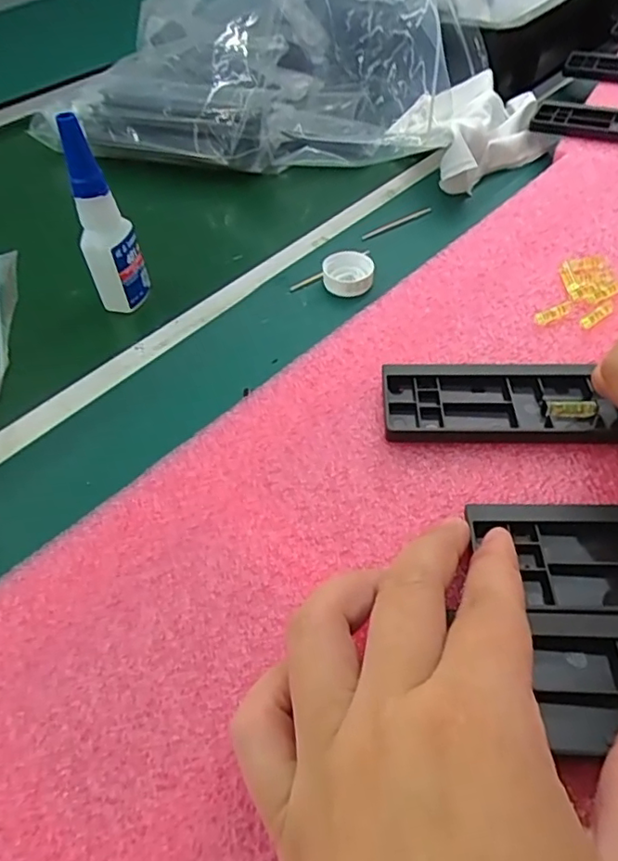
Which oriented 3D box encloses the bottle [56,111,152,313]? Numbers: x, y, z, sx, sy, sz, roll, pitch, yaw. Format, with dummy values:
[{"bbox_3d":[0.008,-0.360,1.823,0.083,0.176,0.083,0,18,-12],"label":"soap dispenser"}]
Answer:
[{"bbox_3d":[-0.119,-0.120,0.338,0.021,0.110,0.029,14,53,14],"label":"bottle"}]

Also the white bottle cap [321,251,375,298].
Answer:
[{"bbox_3d":[0.024,-0.096,0.356,0.030,0.011,0.030,-1,51,2],"label":"white bottle cap"}]

